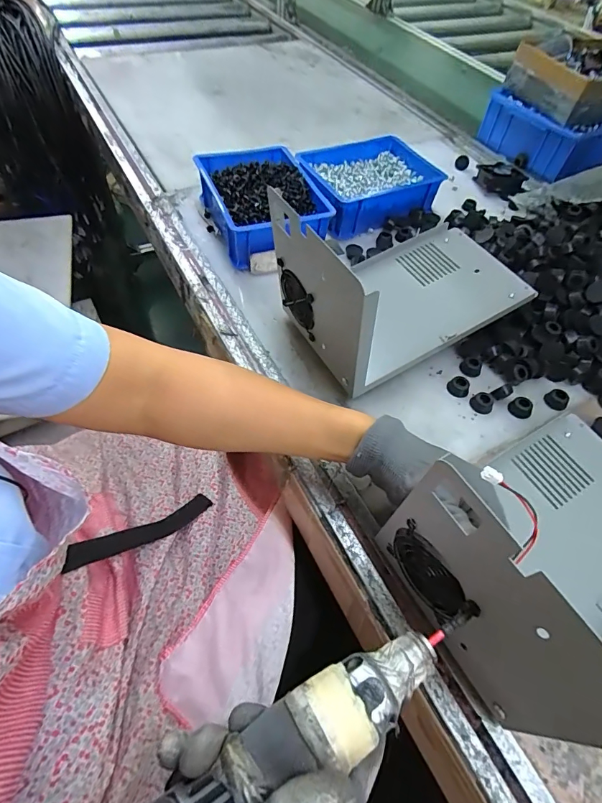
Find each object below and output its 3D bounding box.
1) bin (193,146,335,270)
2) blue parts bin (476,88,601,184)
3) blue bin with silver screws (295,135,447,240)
[{"bbox_3d":[-0.055,-0.285,0.592,0.144,0.066,0.194,-17,59,-16],"label":"bin"},{"bbox_3d":[0.500,-0.536,0.795,0.235,0.071,0.196,-27,62,-21],"label":"blue parts bin"},{"bbox_3d":[0.105,-0.336,0.653,0.202,0.070,0.152,-18,59,-16],"label":"blue bin with silver screws"}]

